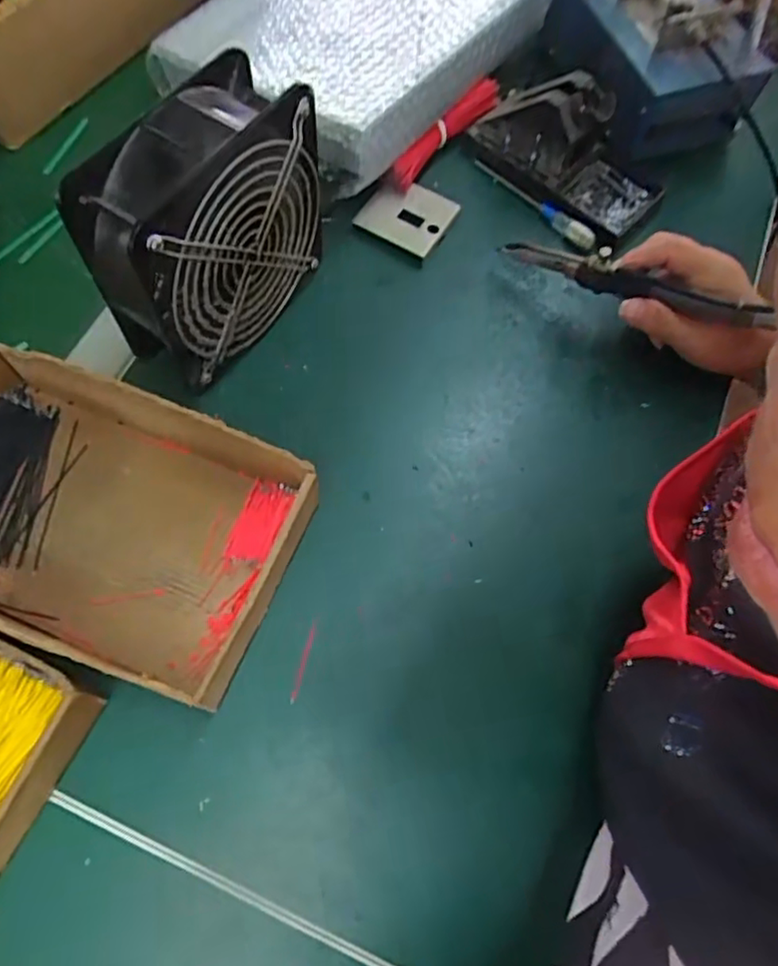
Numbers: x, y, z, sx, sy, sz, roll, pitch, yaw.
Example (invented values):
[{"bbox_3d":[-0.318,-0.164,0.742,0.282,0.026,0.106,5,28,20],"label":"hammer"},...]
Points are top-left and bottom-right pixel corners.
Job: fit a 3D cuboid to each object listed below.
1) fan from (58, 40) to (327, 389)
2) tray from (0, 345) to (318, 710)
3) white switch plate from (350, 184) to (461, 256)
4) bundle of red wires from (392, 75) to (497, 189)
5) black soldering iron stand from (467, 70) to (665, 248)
[{"bbox_3d":[-0.105,-0.152,0.397,0.061,0.151,0.145,30,68,10],"label":"fan"},{"bbox_3d":[-0.170,0.019,0.376,0.231,0.047,0.146,22,66,7],"label":"tray"},{"bbox_3d":[0.018,-0.214,0.503,0.062,0.013,0.063,30,68,10],"label":"white switch plate"},{"bbox_3d":[0.047,-0.285,0.517,0.013,0.032,0.128,40,70,14],"label":"bundle of red wires"},{"bbox_3d":[0.145,-0.270,0.499,0.152,0.065,0.077,40,70,14],"label":"black soldering iron stand"}]

